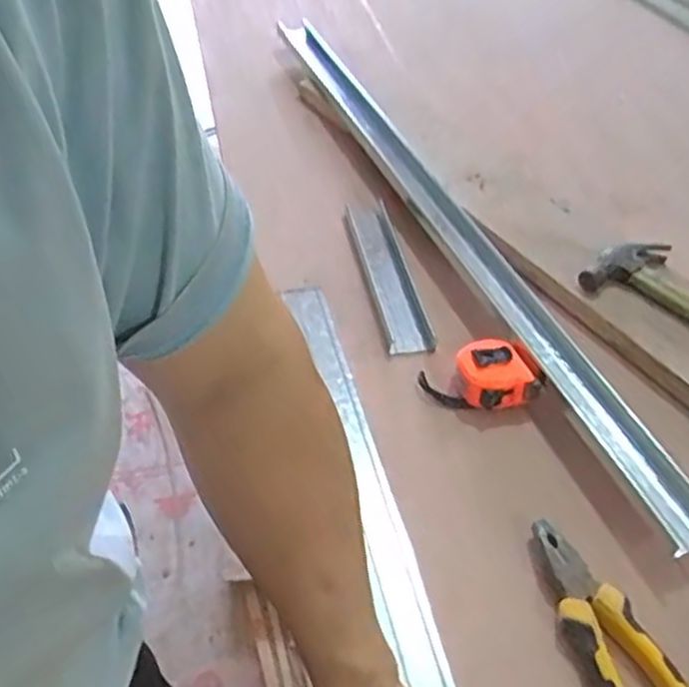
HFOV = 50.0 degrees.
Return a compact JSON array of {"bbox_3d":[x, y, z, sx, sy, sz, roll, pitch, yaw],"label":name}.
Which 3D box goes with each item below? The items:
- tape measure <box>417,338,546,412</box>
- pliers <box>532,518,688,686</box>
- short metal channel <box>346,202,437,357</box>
[{"bbox_3d":[0.131,0.034,0.716,0.111,0.047,0.064,-4,46,-6],"label":"tape measure"},{"bbox_3d":[0.193,0.219,0.542,0.058,0.027,0.198,-16,48,-17],"label":"pliers"},{"bbox_3d":[0.047,-0.077,0.844,0.053,0.031,0.249,-6,42,-11],"label":"short metal channel"}]

